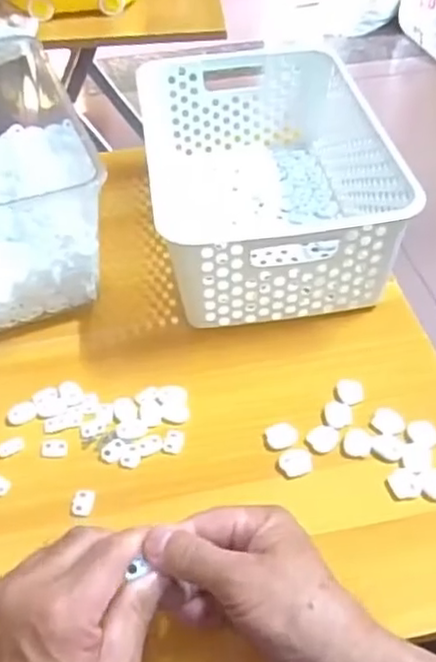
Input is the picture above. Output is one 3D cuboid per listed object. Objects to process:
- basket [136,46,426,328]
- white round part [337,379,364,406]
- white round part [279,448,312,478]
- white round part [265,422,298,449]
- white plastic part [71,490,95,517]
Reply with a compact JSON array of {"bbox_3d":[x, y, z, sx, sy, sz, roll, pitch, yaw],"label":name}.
[{"bbox_3d":[0.047,-0.148,0.645,0.199,0.111,0.304,-8,46,-4],"label":"basket"},{"bbox_3d":[0.104,0.047,0.528,0.020,0.004,0.027,3,46,6],"label":"white round part"},{"bbox_3d":[0.057,0.096,0.489,0.024,0.005,0.021,-18,48,-14],"label":"white round part"},{"bbox_3d":[0.048,0.078,0.504,0.023,0.004,0.021,-2,46,2],"label":"white round part"},{"bbox_3d":[-0.095,0.119,0.469,0.015,0.004,0.018,5,46,7],"label":"white plastic part"}]

